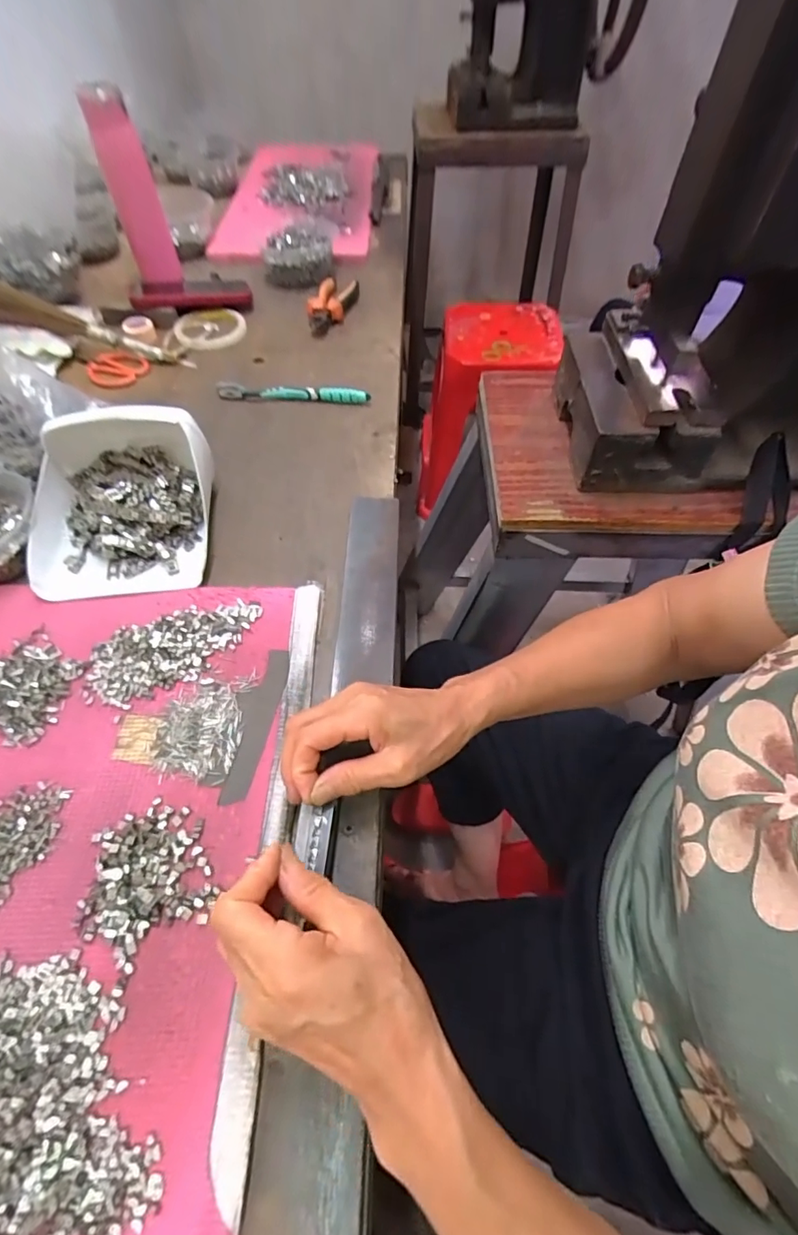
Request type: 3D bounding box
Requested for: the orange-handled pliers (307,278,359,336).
[{"bbox_3d":[-0.101,-0.474,0.766,0.054,0.032,0.169,6,56,5],"label":"orange-handled pliers"}]

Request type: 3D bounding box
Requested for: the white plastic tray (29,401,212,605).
[{"bbox_3d":[-0.258,-0.116,0.471,0.161,0.081,0.177,-7,56,-5],"label":"white plastic tray"}]

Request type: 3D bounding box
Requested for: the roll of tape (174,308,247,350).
[{"bbox_3d":[-0.268,-0.413,0.726,0.098,0.009,0.097,-7,56,-7],"label":"roll of tape"}]

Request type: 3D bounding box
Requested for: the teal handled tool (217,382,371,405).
[{"bbox_3d":[-0.131,-0.279,0.631,0.186,0.021,0.016,3,56,-1],"label":"teal handled tool"}]

